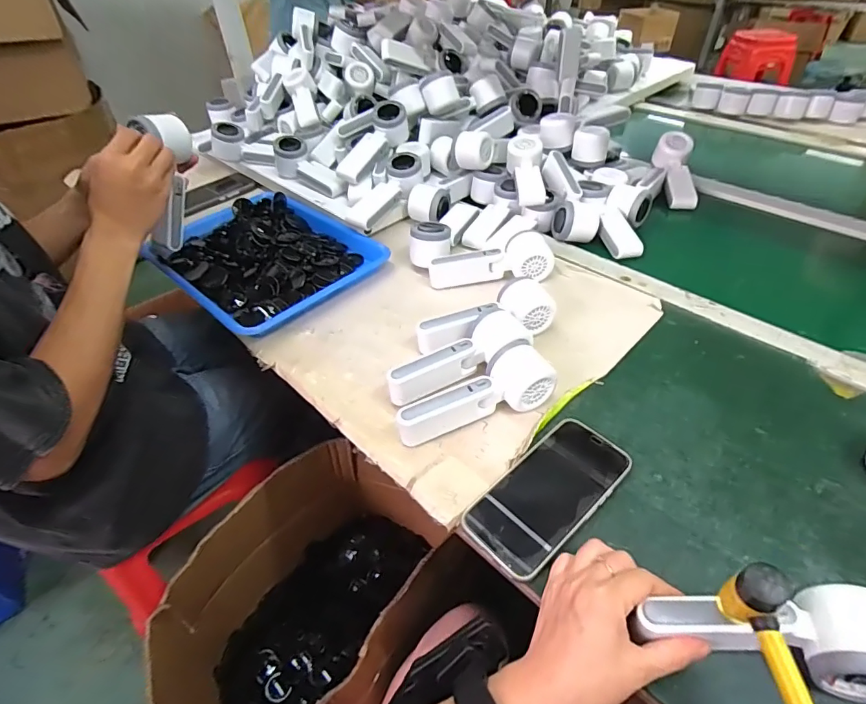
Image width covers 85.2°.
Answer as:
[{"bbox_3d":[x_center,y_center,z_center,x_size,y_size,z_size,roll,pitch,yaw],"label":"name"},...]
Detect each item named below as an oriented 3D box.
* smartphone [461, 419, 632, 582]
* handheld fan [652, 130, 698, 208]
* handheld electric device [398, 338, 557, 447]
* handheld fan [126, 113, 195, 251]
[{"bbox_3d":[0.105,0.125,0.423,0.159,0.012,0.077,-34,51,-28],"label":"smartphone"},{"bbox_3d":[0.427,-0.316,0.824,0.059,0.039,0.165,3,61,7],"label":"handheld fan"},{"bbox_3d":[0.040,0.045,0.478,0.161,0.050,0.061,-21,46,-17],"label":"handheld electric device"},{"bbox_3d":[-0.353,-0.222,0.623,0.048,0.166,0.065,20,24,23],"label":"handheld fan"}]

